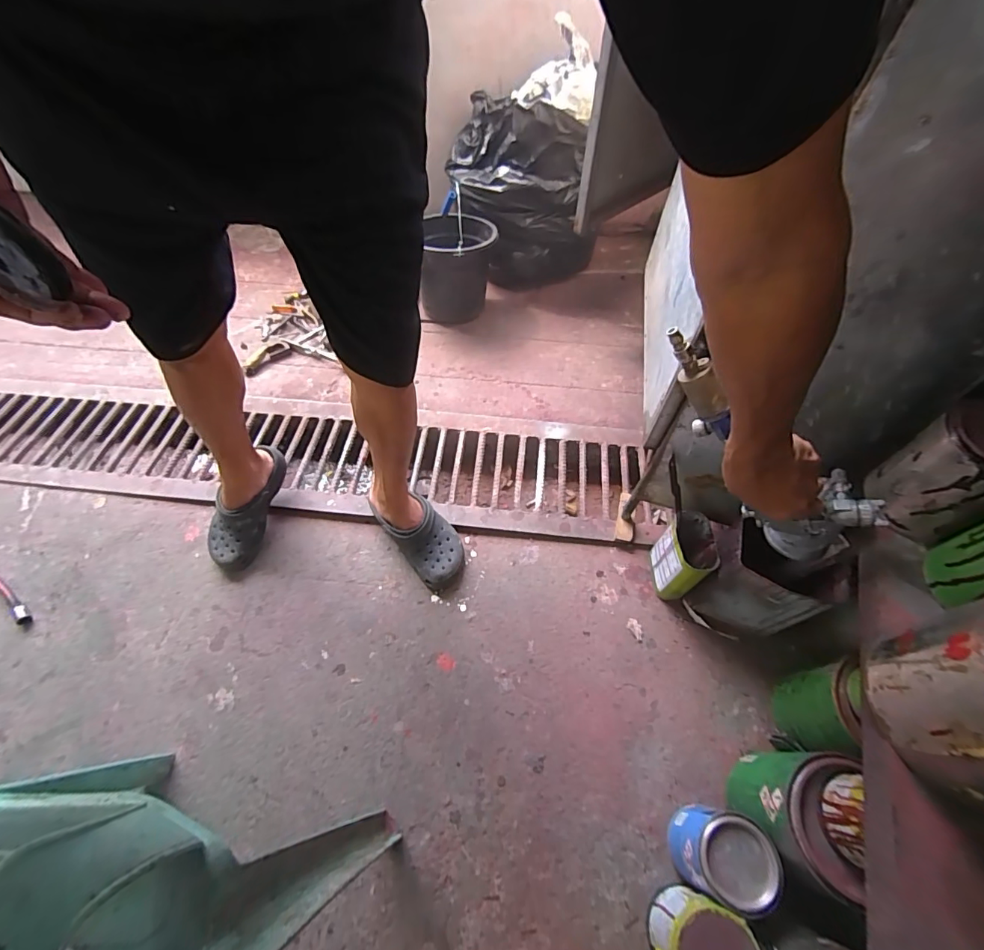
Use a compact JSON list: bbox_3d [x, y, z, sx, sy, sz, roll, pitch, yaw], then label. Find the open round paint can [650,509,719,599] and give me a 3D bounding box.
[{"bbox_3d":[0.357,0.156,0.872,0.065,0.161,0.123,0,59,1],"label":"open round paint can"}]

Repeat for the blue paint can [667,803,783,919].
[{"bbox_3d":[0.329,0.552,0.668,0.105,0.141,0.105,5,59,4],"label":"blue paint can"}]

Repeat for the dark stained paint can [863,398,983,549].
[{"bbox_3d":[0.500,-0.004,0.494,0.097,0.140,0.099,-25,62,-13],"label":"dark stained paint can"}]

